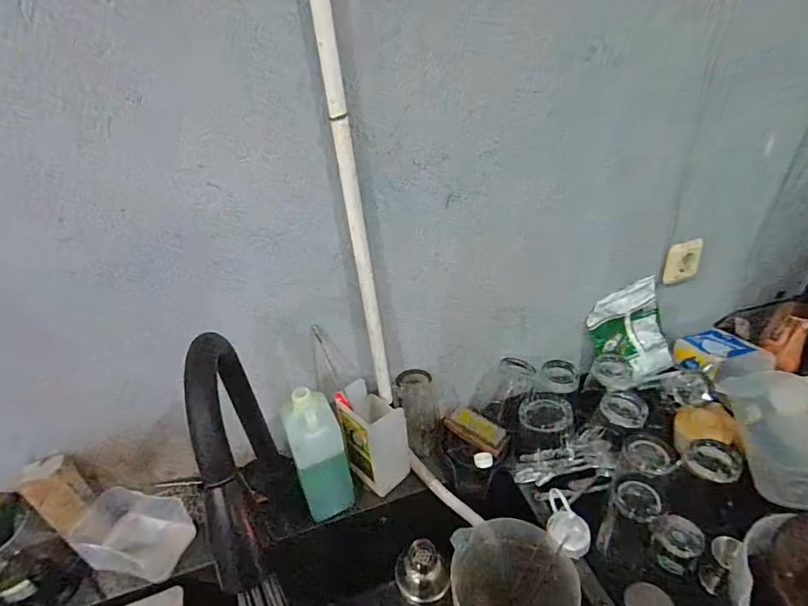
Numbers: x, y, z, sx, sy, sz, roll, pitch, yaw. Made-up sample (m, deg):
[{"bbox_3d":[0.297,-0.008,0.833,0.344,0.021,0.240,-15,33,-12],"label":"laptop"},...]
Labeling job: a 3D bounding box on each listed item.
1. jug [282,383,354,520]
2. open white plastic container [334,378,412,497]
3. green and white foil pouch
[{"bbox_3d":[-0.126,0.226,0.662,0.070,0.204,0.068,-18,34,-18],"label":"jug"},{"bbox_3d":[-0.043,0.213,0.709,0.083,0.160,0.098,-29,39,-32],"label":"open white plastic container"},{"bbox_3d":[0.443,0.063,0.873,0.149,0.192,0.025,-25,13,-2],"label":"green and white foil pouch"}]

